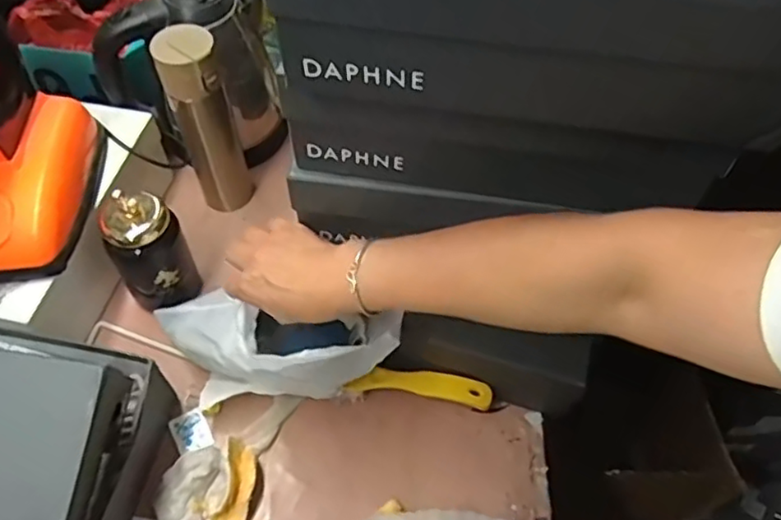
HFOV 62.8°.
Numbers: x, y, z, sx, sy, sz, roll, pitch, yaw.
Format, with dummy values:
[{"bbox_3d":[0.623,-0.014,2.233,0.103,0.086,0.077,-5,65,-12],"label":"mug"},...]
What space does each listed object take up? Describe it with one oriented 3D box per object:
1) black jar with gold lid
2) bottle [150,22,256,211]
[{"bbox_3d":[-0.255,-0.002,0.689,0.076,0.154,0.066,-28,61,-19],"label":"black jar with gold lid"},{"bbox_3d":[-0.212,-0.156,0.746,0.069,0.238,0.063,-15,57,-11],"label":"bottle"}]

